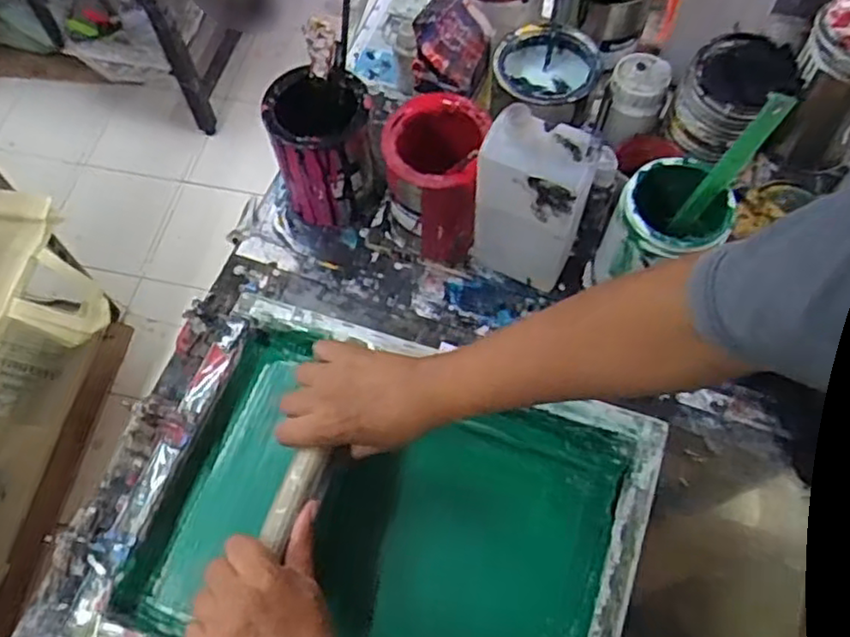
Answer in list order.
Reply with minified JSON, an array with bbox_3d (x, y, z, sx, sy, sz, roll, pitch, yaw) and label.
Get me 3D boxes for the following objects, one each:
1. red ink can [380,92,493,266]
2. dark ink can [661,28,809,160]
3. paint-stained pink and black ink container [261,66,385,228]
[{"bbox_3d":[0.009,-0.138,0.727,0.098,0.167,0.103,-1,64,1],"label":"red ink can"},{"bbox_3d":[0.323,-0.236,0.721,0.097,0.100,0.091,-1,64,1],"label":"dark ink can"},{"bbox_3d":[-0.107,-0.184,0.757,0.105,0.145,0.109,-1,64,1],"label":"paint-stained pink and black ink container"}]

